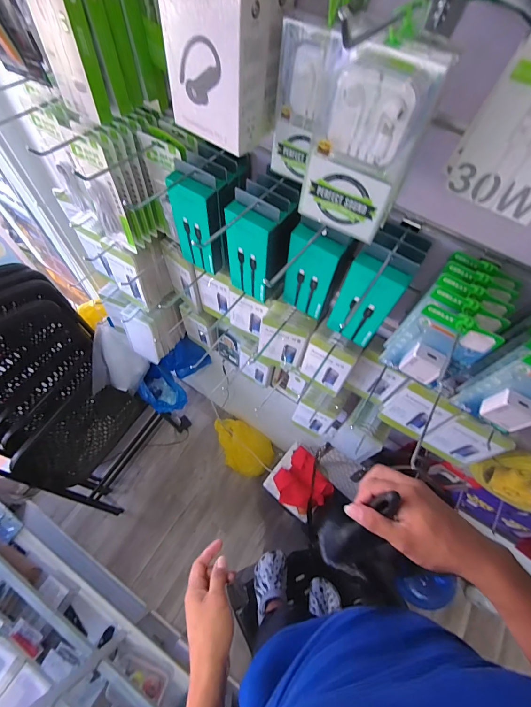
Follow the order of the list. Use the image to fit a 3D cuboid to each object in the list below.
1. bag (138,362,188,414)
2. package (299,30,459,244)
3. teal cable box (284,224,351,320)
[{"bbox_3d":[-0.383,0.138,1.221,0.176,0.124,0.134,35,66,14],"label":"bag"},{"bbox_3d":[0.077,-0.165,0.271,0.085,0.133,0.021,28,64,10],"label":"package"},{"bbox_3d":[0.063,-0.109,0.477,0.072,0.157,0.024,25,64,9],"label":"teal cable box"}]

